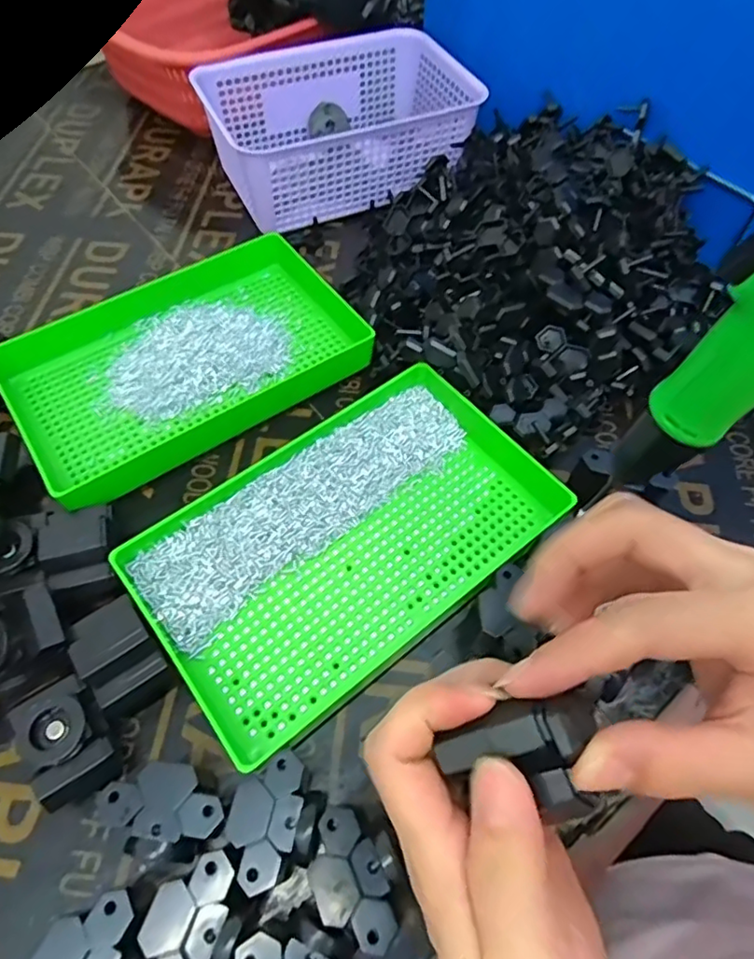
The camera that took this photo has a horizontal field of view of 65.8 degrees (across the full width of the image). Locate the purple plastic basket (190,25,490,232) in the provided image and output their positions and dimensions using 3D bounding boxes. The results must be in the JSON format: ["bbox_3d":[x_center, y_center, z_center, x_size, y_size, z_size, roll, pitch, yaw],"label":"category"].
[{"bbox_3d":[-0.032,-0.337,0.565,0.231,0.090,0.159,-19,61,-12],"label":"purple plastic basket"}]

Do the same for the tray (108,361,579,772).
[{"bbox_3d":[-0.019,0.035,0.366,0.240,0.037,0.149,-36,66,-20],"label":"tray"}]

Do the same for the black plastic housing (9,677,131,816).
[{"bbox_3d":[-0.161,0.135,0.303,0.038,0.041,0.054,-32,64,-18],"label":"black plastic housing"}]

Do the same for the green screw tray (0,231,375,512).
[{"bbox_3d":[-0.144,-0.095,0.445,0.254,0.035,0.164,-32,64,-18],"label":"green screw tray"}]

